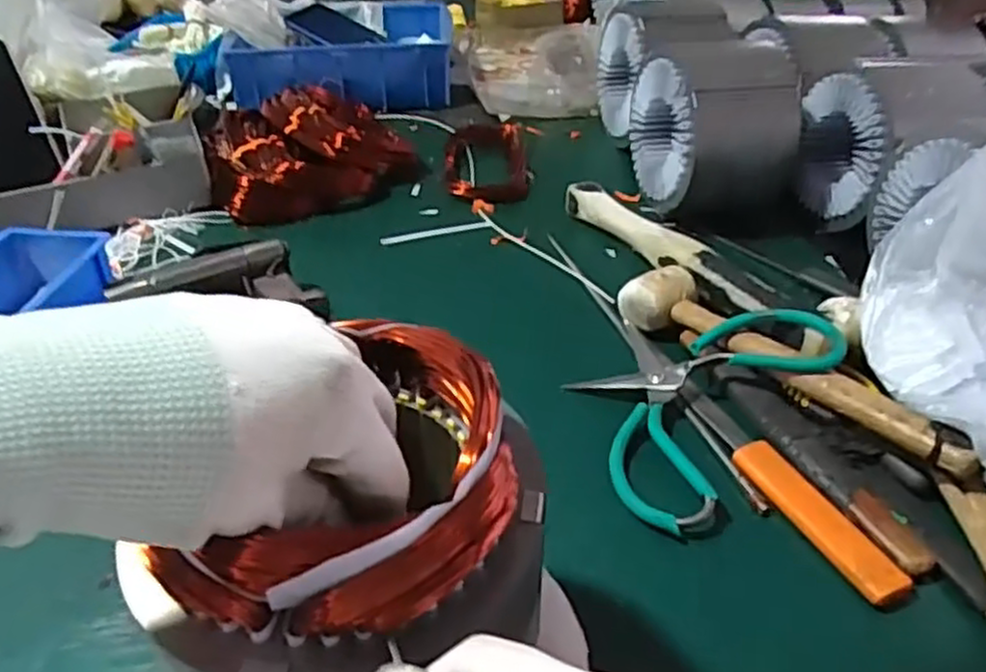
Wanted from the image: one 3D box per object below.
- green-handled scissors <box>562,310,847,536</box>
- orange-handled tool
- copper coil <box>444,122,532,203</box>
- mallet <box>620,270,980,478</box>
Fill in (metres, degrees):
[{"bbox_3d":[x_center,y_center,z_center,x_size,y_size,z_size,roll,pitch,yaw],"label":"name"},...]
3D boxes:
[{"bbox_3d":[0.131,0.036,0.488,0.133,0.050,0.184,25,44,29],"label":"green-handled scissors"},{"bbox_3d":[0.173,0.089,0.458,0.027,0.014,0.176,-17,41,-20],"label":"orange-handled tool"},{"bbox_3d":[-0.007,-0.203,0.846,0.093,0.034,0.166,-2,38,-2],"label":"copper coil"},{"bbox_3d":[0.192,0.020,0.507,0.056,0.044,0.256,-21,43,-25],"label":"mallet"}]

